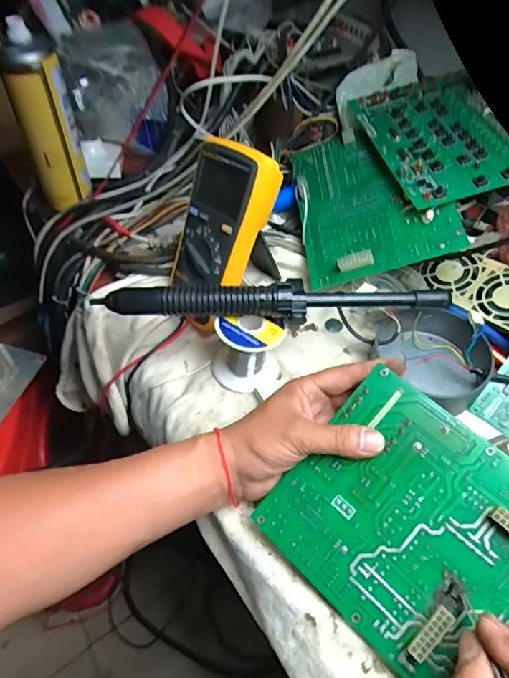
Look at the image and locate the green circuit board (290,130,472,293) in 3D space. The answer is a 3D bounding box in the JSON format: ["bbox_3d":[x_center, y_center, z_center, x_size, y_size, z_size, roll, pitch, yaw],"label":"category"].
[{"bbox_3d":[0.128,-0.163,0.519,0.155,0.017,0.213,-14,59,16],"label":"green circuit board"}]

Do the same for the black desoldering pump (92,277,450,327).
[{"bbox_3d":[0.023,-0.035,0.410,0.307,0.027,0.034,-1,52,-3],"label":"black desoldering pump"}]

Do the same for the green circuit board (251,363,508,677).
[{"bbox_3d":[0.114,0.133,0.315,0.185,0.012,0.156,38,85,25],"label":"green circuit board"}]

